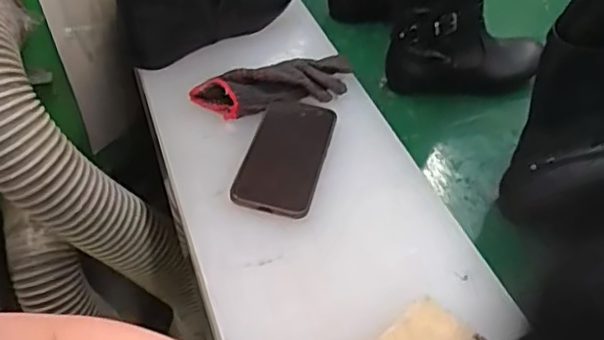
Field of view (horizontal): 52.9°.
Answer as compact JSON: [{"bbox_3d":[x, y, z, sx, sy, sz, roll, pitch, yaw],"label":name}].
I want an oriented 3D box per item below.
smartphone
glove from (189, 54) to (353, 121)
[{"bbox_3d":[-0.016,-0.018,0.622,0.078,0.013,0.171,12,43,6],"label":"smartphone"},{"bbox_3d":[-0.022,-0.100,0.693,0.197,0.035,0.057,-19,48,-25],"label":"glove"}]

